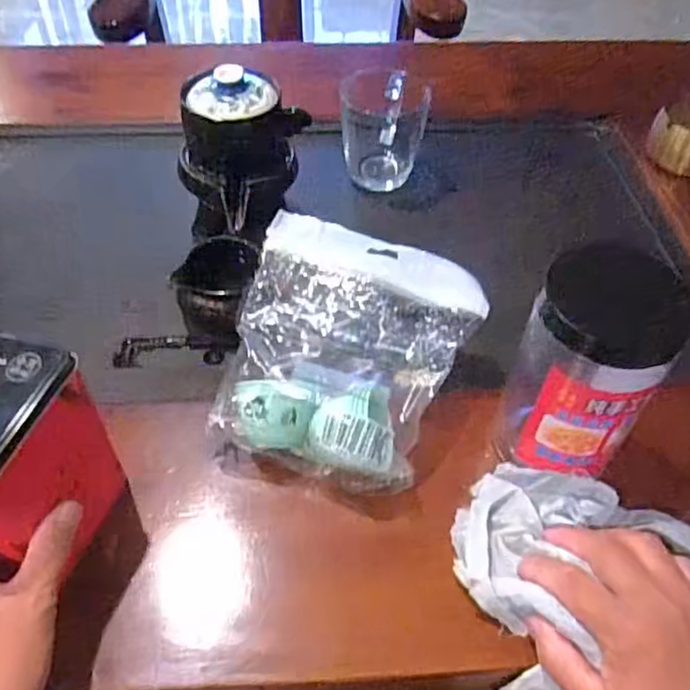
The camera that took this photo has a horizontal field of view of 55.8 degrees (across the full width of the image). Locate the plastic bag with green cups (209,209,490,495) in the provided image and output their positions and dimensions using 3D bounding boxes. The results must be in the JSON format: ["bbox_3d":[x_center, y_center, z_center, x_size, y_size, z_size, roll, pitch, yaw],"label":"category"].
[{"bbox_3d":[0.001,0.012,0.481,0.163,0.091,0.176,13,50,10],"label":"plastic bag with green cups"}]

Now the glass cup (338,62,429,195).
[{"bbox_3d":[0.041,-0.229,0.695,0.087,0.094,0.085,1,49,-1],"label":"glass cup"}]

